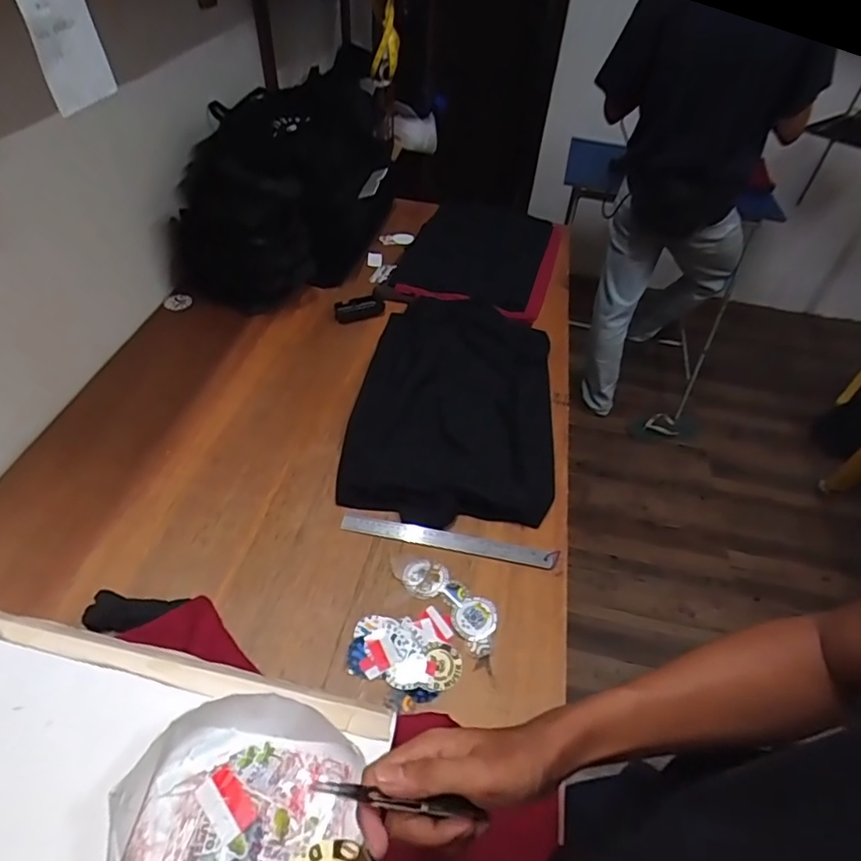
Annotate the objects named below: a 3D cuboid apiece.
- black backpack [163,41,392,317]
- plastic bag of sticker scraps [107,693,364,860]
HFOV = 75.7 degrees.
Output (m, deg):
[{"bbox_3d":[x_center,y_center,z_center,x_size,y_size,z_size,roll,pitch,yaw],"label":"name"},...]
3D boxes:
[{"bbox_3d":[-0.326,-0.542,1.243,0.368,0.276,0.579,15,46,7],"label":"black backpack"},{"bbox_3d":[-0.152,0.304,0.451,0.184,0.054,0.163,-2,46,-10],"label":"plastic bag of sticker scraps"}]

